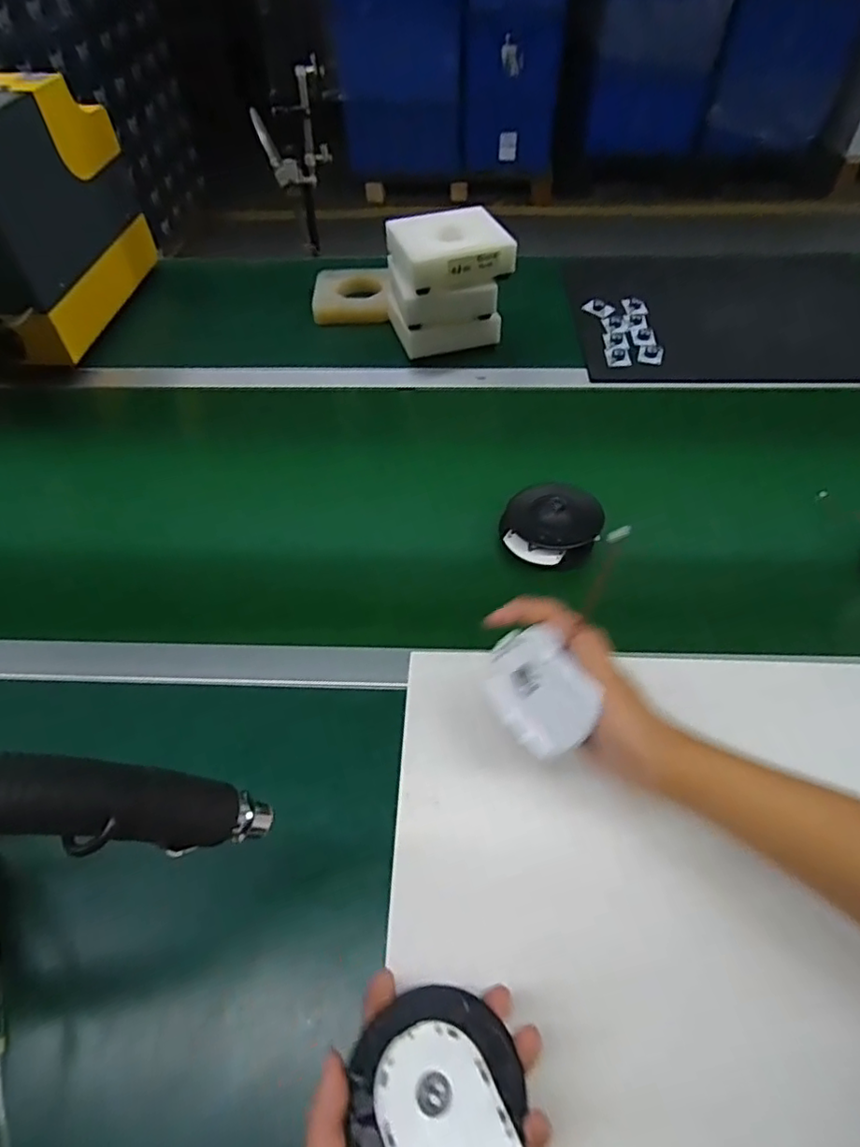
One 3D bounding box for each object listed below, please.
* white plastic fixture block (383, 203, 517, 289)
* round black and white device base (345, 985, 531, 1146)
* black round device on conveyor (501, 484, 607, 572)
[{"bbox_3d":[0.026,-0.425,0.783,0.145,0.046,0.112,-14,53,-7],"label":"white plastic fixture block"},{"bbox_3d":[0.003,0.276,0.318,0.089,0.014,0.086,-2,53,2],"label":"round black and white device base"},{"bbox_3d":[0.123,-0.051,0.605,0.094,0.037,0.084,19,56,17],"label":"black round device on conveyor"}]

